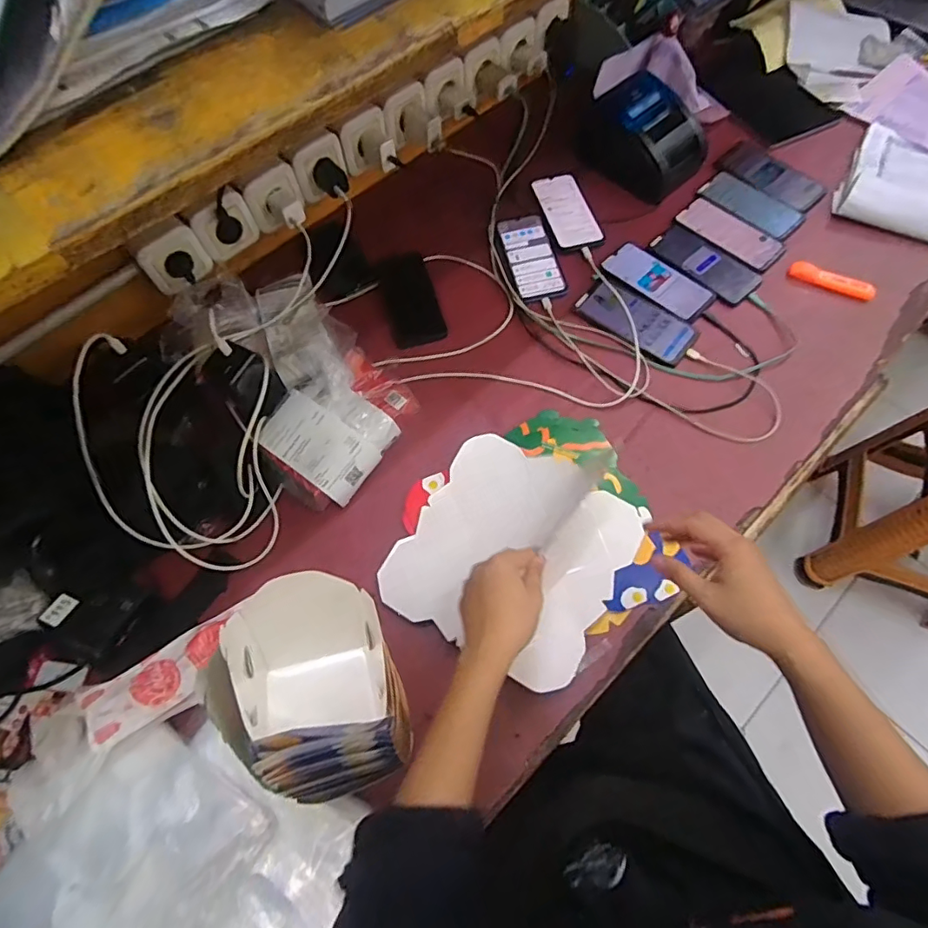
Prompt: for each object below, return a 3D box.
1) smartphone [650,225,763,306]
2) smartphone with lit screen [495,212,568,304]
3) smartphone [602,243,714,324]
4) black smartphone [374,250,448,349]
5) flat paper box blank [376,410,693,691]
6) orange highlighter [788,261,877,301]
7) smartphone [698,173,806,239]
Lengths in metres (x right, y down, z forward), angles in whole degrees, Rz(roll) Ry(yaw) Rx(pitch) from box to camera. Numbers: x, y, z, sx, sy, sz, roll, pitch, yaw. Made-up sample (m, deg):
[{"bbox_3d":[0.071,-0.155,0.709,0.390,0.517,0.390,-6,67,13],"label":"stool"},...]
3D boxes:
[{"bbox_3d":[0.367,-0.308,0.809,0.072,0.006,0.164,-39,69,-14],"label":"smartphone"},{"bbox_3d":[0.105,-0.324,0.821,0.073,0.009,0.167,-13,65,-4],"label":"smartphone with lit screen"},{"bbox_3d":[0.293,-0.278,0.799,0.078,0.004,0.163,-40,70,-15],"label":"smartphone"},{"bbox_3d":[-0.080,-0.247,0.788,0.077,0.013,0.164,-17,65,-5],"label":"black smartphone"},{"bbox_3d":[0.077,0.084,0.624,0.330,0.056,0.265,-33,68,-17],"label":"flat paper box blank"},{"bbox_3d":[0.549,-0.273,0.792,0.120,0.016,0.025,20,68,11],"label":"orange highlighter"},{"bbox_3d":[0.471,-0.425,0.865,0.156,0.008,0.077,39,72,10],"label":"smartphone"}]

